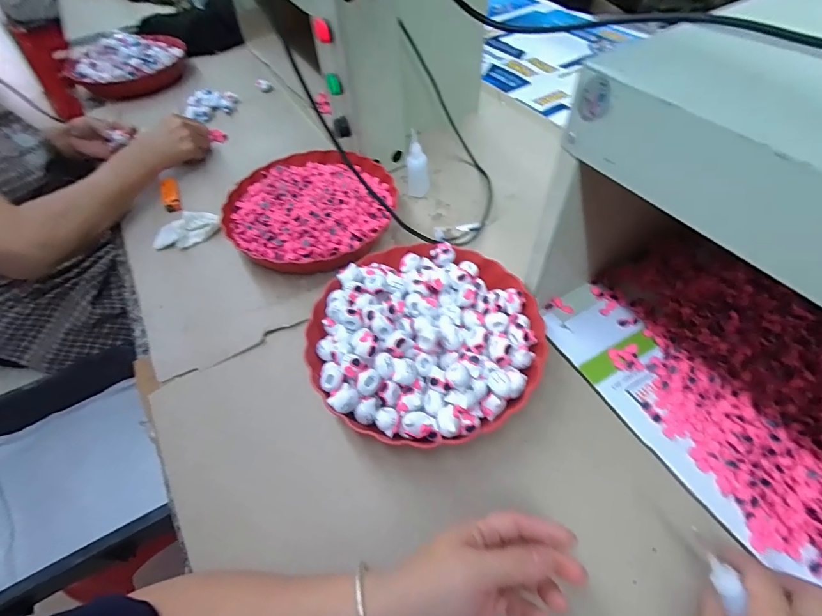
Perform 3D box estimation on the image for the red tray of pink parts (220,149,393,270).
[{"bbox_3d":[-0.149,-0.155,0.589,0.241,0.045,0.246,14,55,13],"label":"red tray of pink parts"}]

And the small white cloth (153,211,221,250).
[{"bbox_3d":[-0.334,-0.115,0.604,0.097,0.037,0.031,-32,58,-19],"label":"small white cloth"}]

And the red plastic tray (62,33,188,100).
[{"bbox_3d":[-0.660,-0.581,0.959,0.254,0.085,0.226,-31,58,-19],"label":"red plastic tray"}]

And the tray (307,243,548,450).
[{"bbox_3d":[0.016,0.022,0.433,0.236,0.060,0.238,37,63,27],"label":"tray"}]

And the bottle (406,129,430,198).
[{"bbox_3d":[0.010,-0.218,0.622,0.032,0.090,0.034,2,53,5],"label":"bottle"}]

